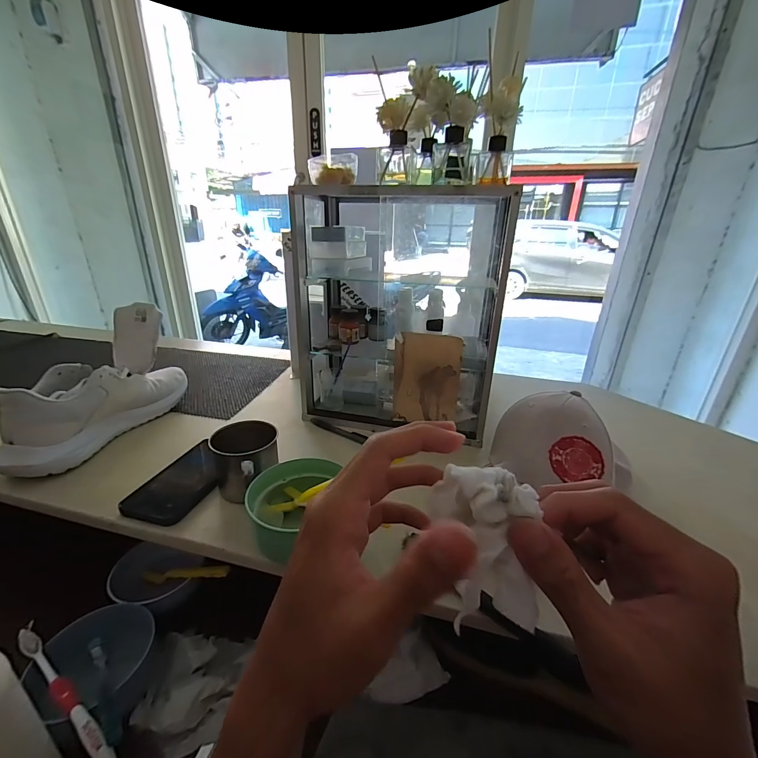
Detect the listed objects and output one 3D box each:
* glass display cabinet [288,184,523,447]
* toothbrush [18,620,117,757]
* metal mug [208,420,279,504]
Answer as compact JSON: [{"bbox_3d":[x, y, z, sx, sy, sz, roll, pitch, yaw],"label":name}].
[{"bbox_3d":[0.045,-0.122,0.617,0.304,0.352,0.243,8,23,13],"label":"glass display cabinet"},{"bbox_3d":[-0.293,0.290,0.329,0.186,0.022,0.015,15,26,28],"label":"toothbrush"},{"bbox_3d":[-0.158,0.109,0.431,0.074,0.075,0.095,-9,25,-25],"label":"metal mug"}]

